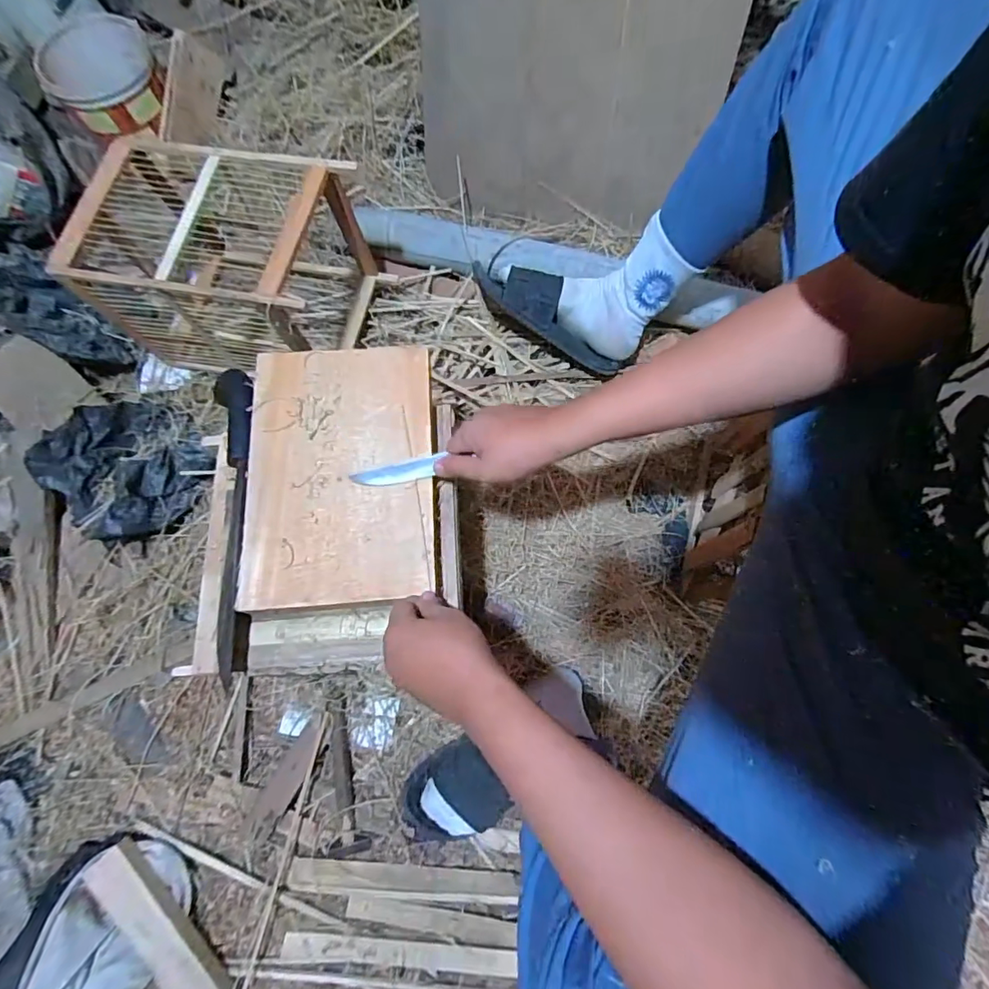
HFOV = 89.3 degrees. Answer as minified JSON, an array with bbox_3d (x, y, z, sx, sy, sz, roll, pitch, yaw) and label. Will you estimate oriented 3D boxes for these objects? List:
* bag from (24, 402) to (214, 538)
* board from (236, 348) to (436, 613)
[{"bbox_3d":[-0.565,-0.043,0.768,0.202,0.089,0.208,39,77,9],"label":"bag"},{"bbox_3d":[-0.161,-0.029,0.527,0.187,0.016,0.280,-3,74,-2],"label":"board"}]

